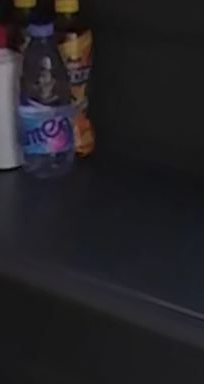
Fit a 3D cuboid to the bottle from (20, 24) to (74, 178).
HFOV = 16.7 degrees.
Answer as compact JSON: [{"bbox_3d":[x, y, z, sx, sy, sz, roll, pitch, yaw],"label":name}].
[{"bbox_3d":[-0.072,-0.114,0.888,0.067,0.197,0.057,-3,25,-6],"label":"bottle"}]

